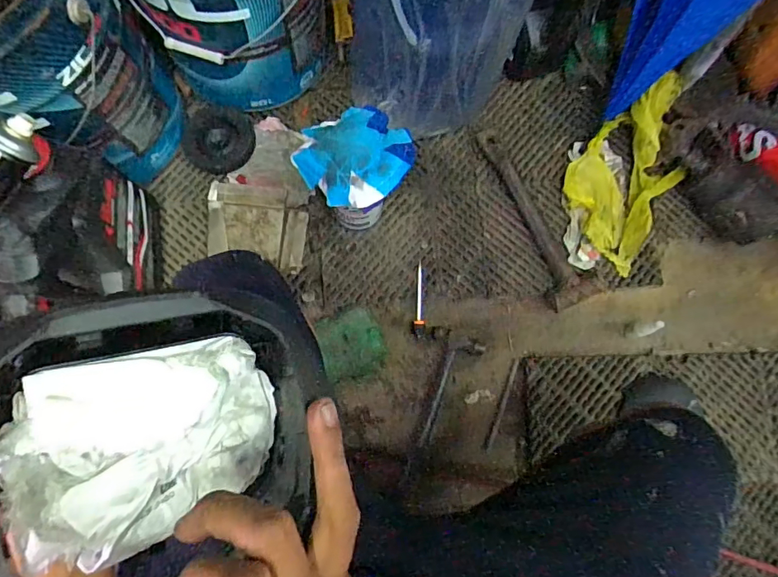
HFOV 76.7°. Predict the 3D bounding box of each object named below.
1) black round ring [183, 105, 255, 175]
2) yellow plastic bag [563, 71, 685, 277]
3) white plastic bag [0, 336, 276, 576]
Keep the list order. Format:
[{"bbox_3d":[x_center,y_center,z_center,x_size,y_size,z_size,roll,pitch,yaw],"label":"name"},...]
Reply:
[{"bbox_3d":[-0.301,-0.262,0.857,0.126,0.017,0.112,27,81,2],"label":"black round ring"},{"bbox_3d":[0.414,-0.195,0.832,0.170,0.110,0.282,32,81,3],"label":"yellow plastic bag"},{"bbox_3d":[-0.119,0.083,0.256,0.112,0.081,0.094,-15,82,-5],"label":"white plastic bag"}]

